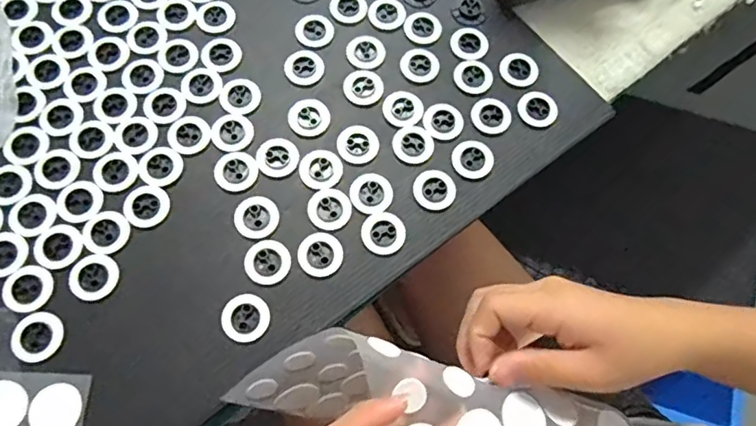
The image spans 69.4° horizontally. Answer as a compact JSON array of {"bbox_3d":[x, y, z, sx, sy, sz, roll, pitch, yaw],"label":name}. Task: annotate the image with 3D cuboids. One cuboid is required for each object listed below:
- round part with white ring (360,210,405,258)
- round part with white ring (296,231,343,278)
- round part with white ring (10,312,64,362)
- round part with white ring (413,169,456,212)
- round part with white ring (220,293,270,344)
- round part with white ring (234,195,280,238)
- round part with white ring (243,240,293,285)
[{"bbox_3d":[0.004,0.013,0.357,0.028,0.004,0.028,1,70,-2],"label":"round part with white ring"},{"bbox_3d":[-0.037,0.026,0.348,0.028,0.004,0.028,1,70,-2],"label":"round part with white ring"},{"bbox_3d":[-0.199,0.072,0.319,0.027,0.004,0.027,1,70,-2],"label":"round part with white ring"},{"bbox_3d":[0.039,-0.016,0.369,0.028,0.004,0.028,1,70,-2],"label":"round part with white ring"},{"bbox_3d":[-0.081,0.064,0.333,0.028,0.005,0.028,1,70,-2],"label":"round part with white ring"},{"bbox_3d":[-0.079,0.002,0.354,0.028,0.004,0.028,1,70,-2],"label":"round part with white ring"},{"bbox_3d":[-0.069,0.030,0.344,0.027,0.004,0.028,1,70,-2],"label":"round part with white ring"}]

